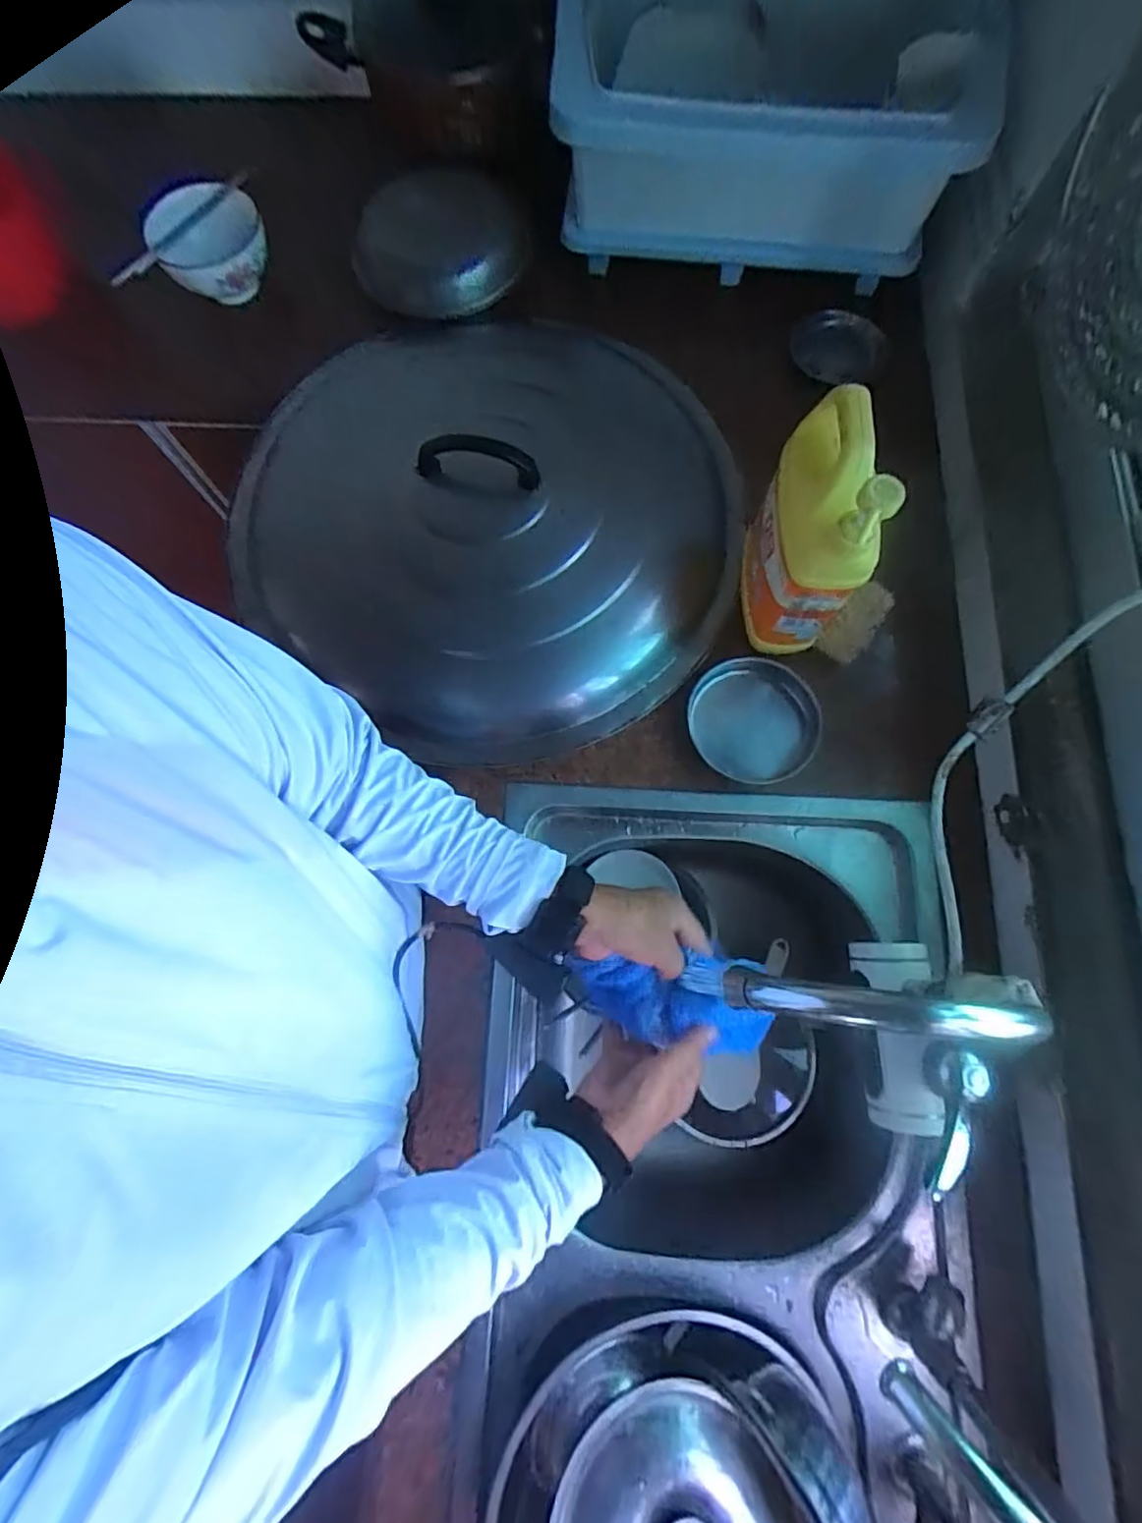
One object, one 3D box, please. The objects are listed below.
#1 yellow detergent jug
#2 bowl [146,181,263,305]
[{"bbox_3d":[0.209,-0.202,0.530,0.068,0.238,0.129,3,76,1],"label":"yellow detergent jug"},{"bbox_3d":[-0.427,-0.614,0.702,0.128,0.056,0.119,-23,77,-5],"label":"bowl"}]

